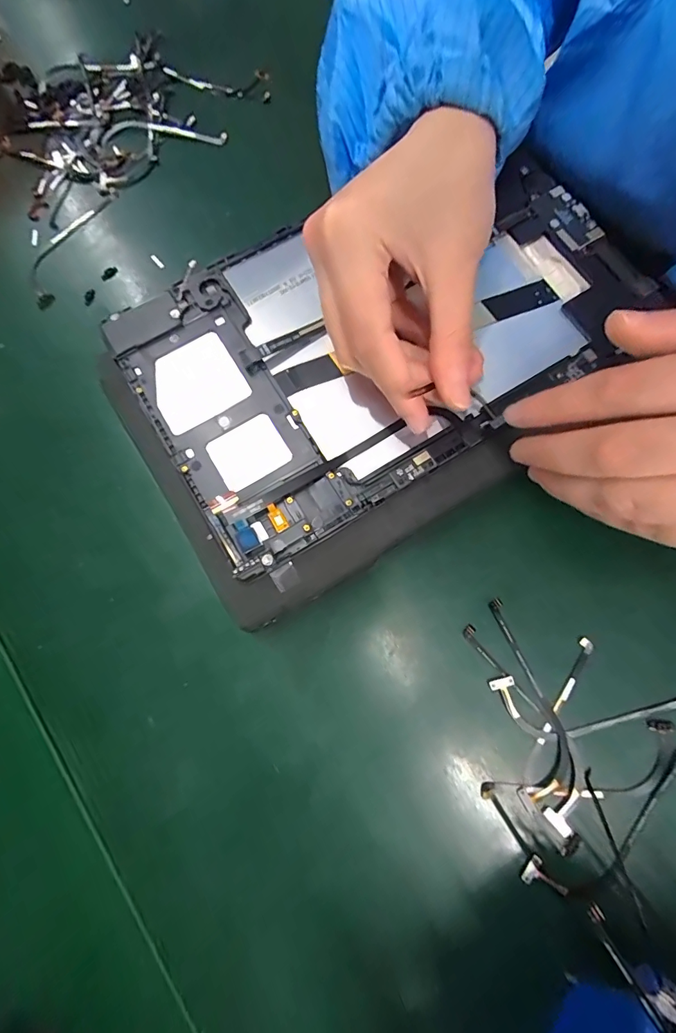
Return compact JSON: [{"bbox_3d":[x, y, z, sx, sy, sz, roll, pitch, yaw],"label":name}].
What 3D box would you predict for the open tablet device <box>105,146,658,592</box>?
[{"bbox_3d":[0.022,-0.094,0.212,0.237,0.010,0.148,-30,78,-4],"label":"open tablet device"}]

